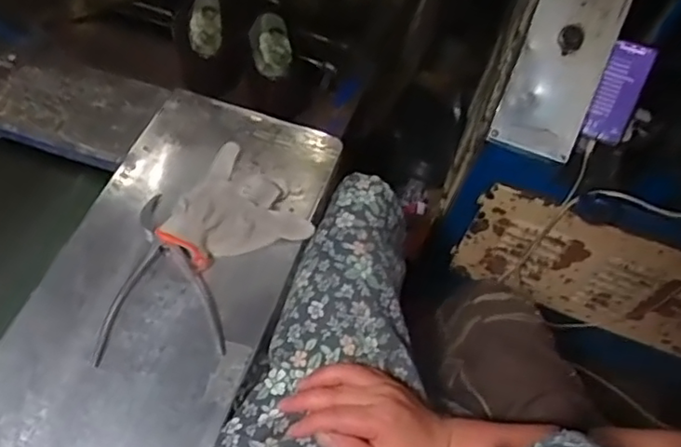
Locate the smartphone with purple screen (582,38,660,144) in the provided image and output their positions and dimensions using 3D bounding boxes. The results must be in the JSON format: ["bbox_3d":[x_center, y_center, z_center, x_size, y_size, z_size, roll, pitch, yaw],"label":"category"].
[{"bbox_3d":[0.446,-0.210,1.000,0.064,0.025,0.156,21,98,8],"label":"smartphone with purple screen"}]

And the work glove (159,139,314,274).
[{"bbox_3d":[-0.119,-0.009,0.667,0.140,0.034,0.134,39,62,19],"label":"work glove"}]

